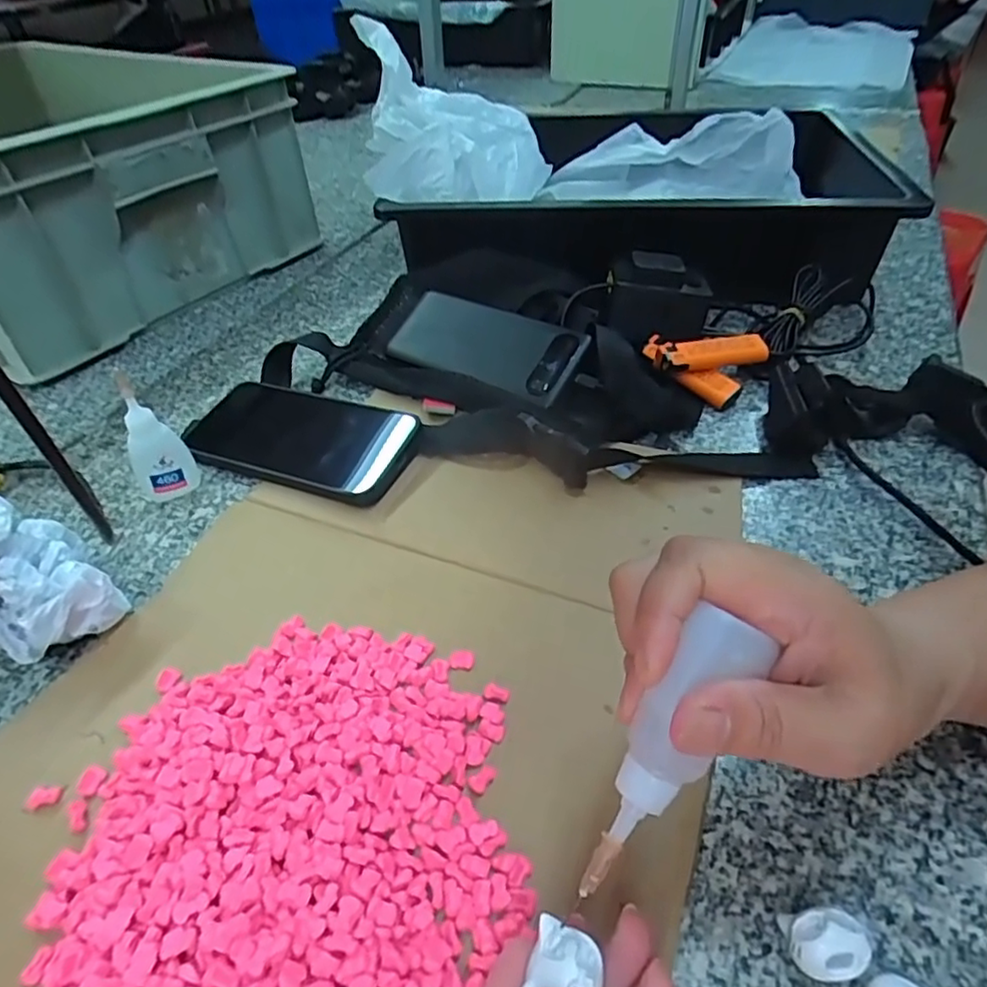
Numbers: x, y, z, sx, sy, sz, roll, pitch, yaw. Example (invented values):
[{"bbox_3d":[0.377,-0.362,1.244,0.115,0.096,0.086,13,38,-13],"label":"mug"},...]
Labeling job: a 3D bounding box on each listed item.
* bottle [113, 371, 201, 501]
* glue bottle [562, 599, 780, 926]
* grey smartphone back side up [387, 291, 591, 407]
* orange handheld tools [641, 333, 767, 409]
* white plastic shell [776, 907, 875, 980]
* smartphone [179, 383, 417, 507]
[{"bbox_3d":[-0.216,-0.034,0.401,0.036,0.085,0.022,-25,47,-22],"label":"bottle"},{"bbox_3d":[0.049,0.079,0.187,0.021,0.095,0.020,29,8,30],"label":"glue bottle"},{"bbox_3d":[-0.009,-0.117,0.491,0.155,0.009,0.070,25,70,26],"label":"grey smartphone back side up"},{"bbox_3d":[0.156,-0.095,0.476,0.088,0.038,0.051,11,44,14],"label":"orange handheld tools"},{"bbox_3d":[0.114,0.158,0.221,0.024,0.022,0.019,6,43,9],"label":"white plastic shell"},{"bbox_3d":[-0.134,-0.039,0.441,0.164,0.011,0.084,13,50,18],"label":"smartphone"}]

